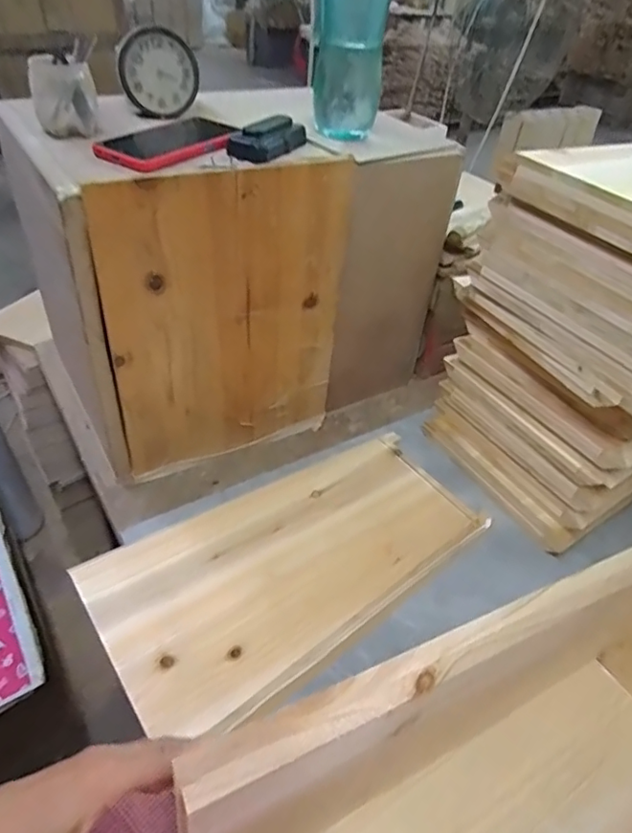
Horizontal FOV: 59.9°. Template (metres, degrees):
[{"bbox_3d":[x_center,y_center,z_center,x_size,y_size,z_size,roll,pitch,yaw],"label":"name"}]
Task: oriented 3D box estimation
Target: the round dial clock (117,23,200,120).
[{"bbox_3d":[-0.188,-0.412,0.661,0.092,0.088,0.023,-8,43,-15],"label":"round dial clock"}]

